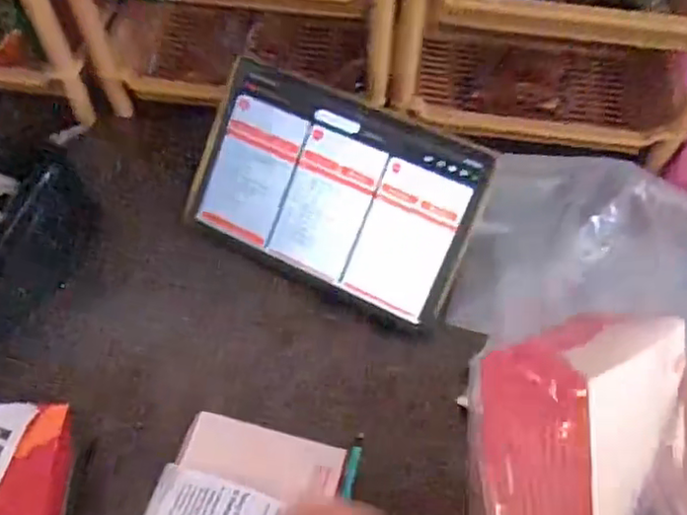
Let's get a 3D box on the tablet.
[{"bbox_3d":[-0.010,-0.060,0.588,0.251,0.011,0.159,24,103,13],"label":"tablet"}]

